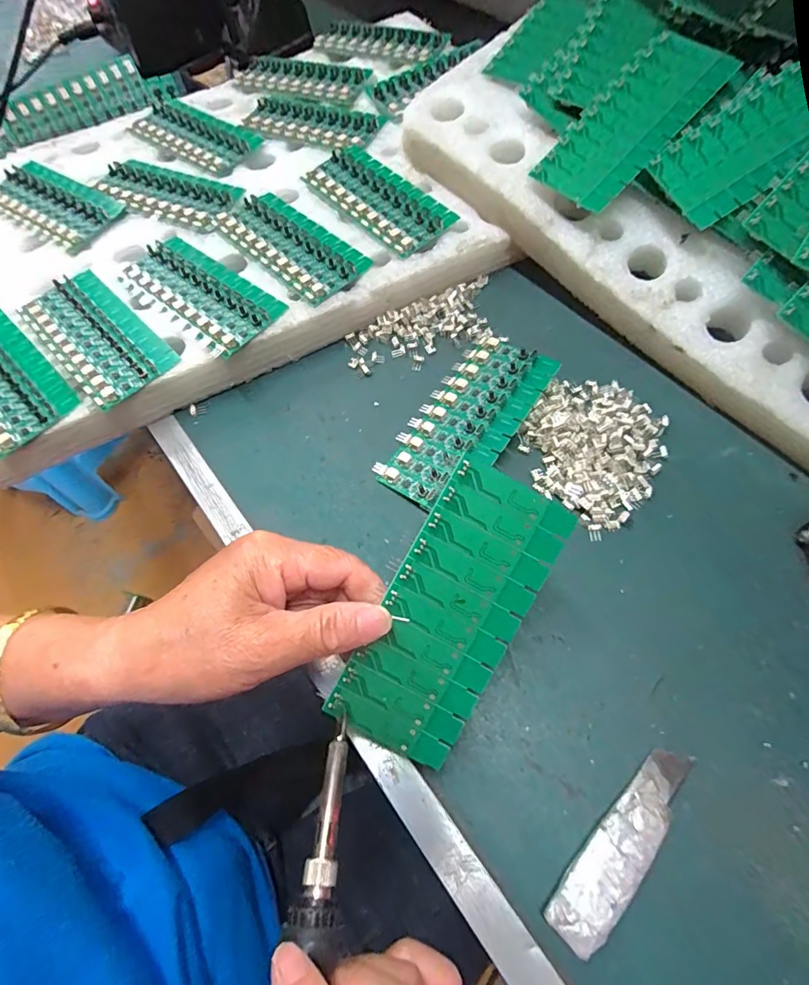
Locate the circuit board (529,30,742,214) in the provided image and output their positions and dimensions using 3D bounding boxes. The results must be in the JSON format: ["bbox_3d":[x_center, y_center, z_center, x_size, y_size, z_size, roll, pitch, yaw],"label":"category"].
[{"bbox_3d":[0.160,-0.259,0.332,0.135,0.004,0.064,-46,71,2],"label":"circuit board"}]

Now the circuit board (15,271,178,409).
[{"bbox_3d":[-0.227,-0.118,0.349,0.062,0.008,0.132,-43,69,-15],"label":"circuit board"}]

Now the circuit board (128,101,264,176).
[{"bbox_3d":[-0.204,-0.349,0.459,0.135,0.006,0.060,32,71,18],"label":"circuit board"}]

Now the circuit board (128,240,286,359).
[{"bbox_3d":[-0.155,-0.156,0.361,0.135,0.006,0.060,38,73,20],"label":"circuit board"}]

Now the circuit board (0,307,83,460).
[{"bbox_3d":[-0.289,-0.083,0.338,0.133,0.008,0.061,40,73,20],"label":"circuit board"}]

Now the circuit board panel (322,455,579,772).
[{"bbox_3d":[0.023,0.057,0.225,0.061,0.004,0.136,29,91,-2],"label":"circuit board panel"}]

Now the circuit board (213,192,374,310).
[{"bbox_3d":[-0.090,-0.203,0.381,0.063,0.009,0.137,-42,68,-15],"label":"circuit board"}]

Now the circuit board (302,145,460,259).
[{"bbox_3d":[-0.023,-0.246,0.396,0.061,0.012,0.134,-41,68,-14],"label":"circuit board"}]

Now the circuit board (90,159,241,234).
[{"bbox_3d":[-0.210,-0.269,0.420,0.139,0.008,0.065,23,68,15],"label":"circuit board"}]

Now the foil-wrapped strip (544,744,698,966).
[{"bbox_3d":[0.104,0.163,0.221,0.096,0.005,0.025,-42,68,-15],"label":"foil-wrapped strip"}]

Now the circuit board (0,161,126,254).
[{"bbox_3d":[-0.314,-0.259,0.419,0.137,0.012,0.063,32,71,18],"label":"circuit board"}]

